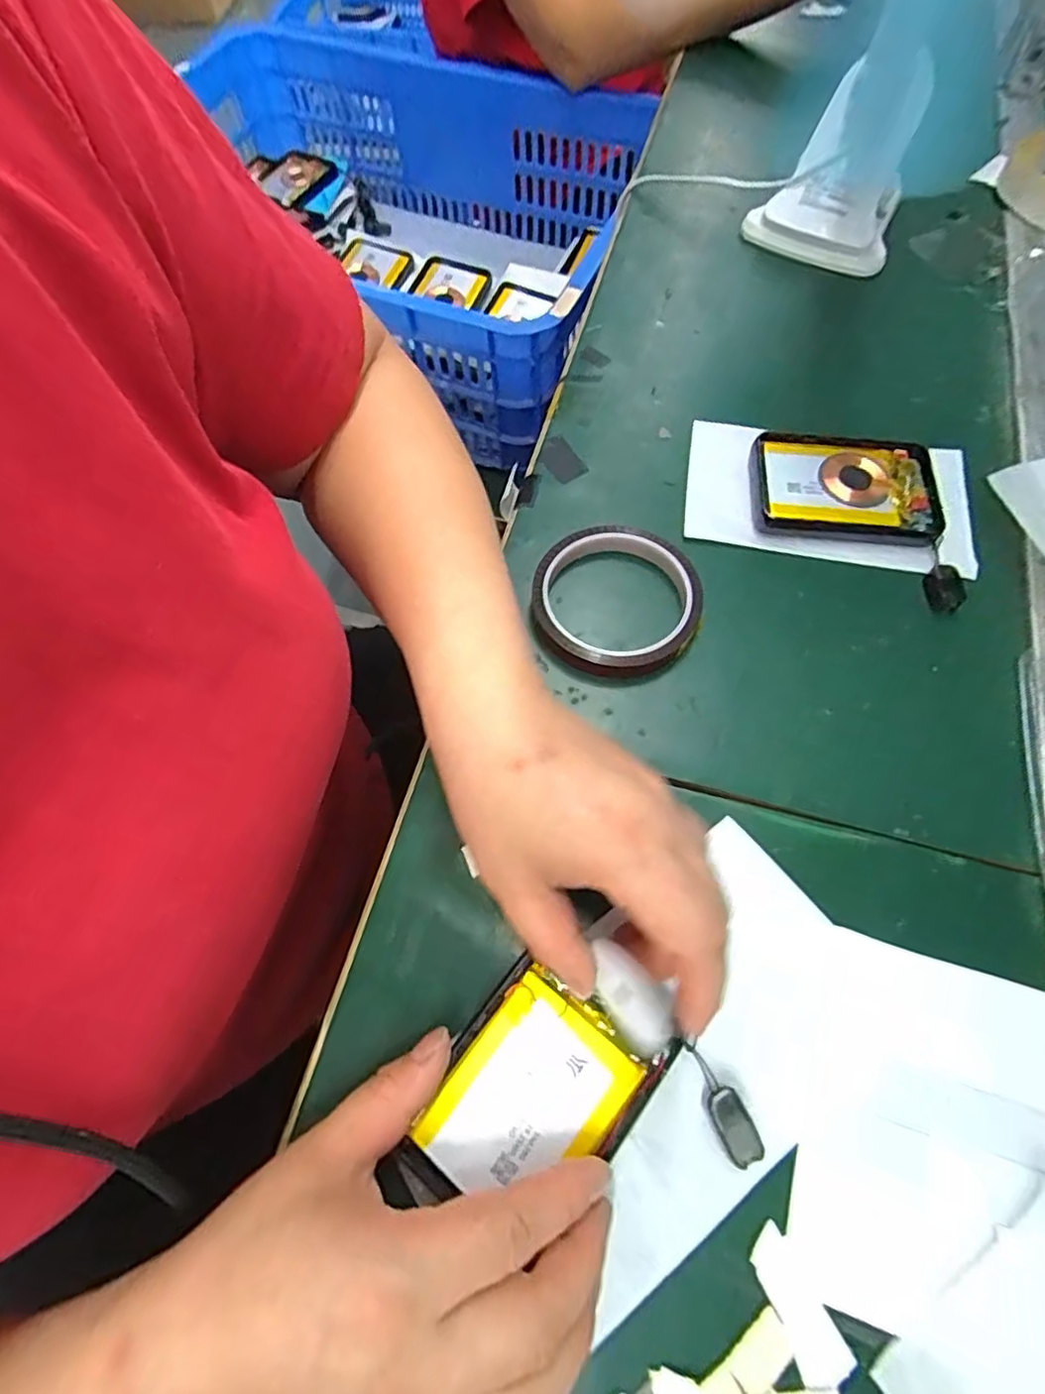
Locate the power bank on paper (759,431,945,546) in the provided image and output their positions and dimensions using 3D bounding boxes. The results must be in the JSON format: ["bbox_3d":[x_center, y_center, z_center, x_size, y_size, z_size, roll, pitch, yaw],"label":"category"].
[{"bbox_3d":[0.200,-0.127,0.371,0.105,0.014,0.069,5,65,4],"label":"power bank on paper"}]

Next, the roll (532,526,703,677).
[{"bbox_3d":[0.052,-0.054,0.342,0.092,0.017,0.091,-1,65,2],"label":"roll"}]

